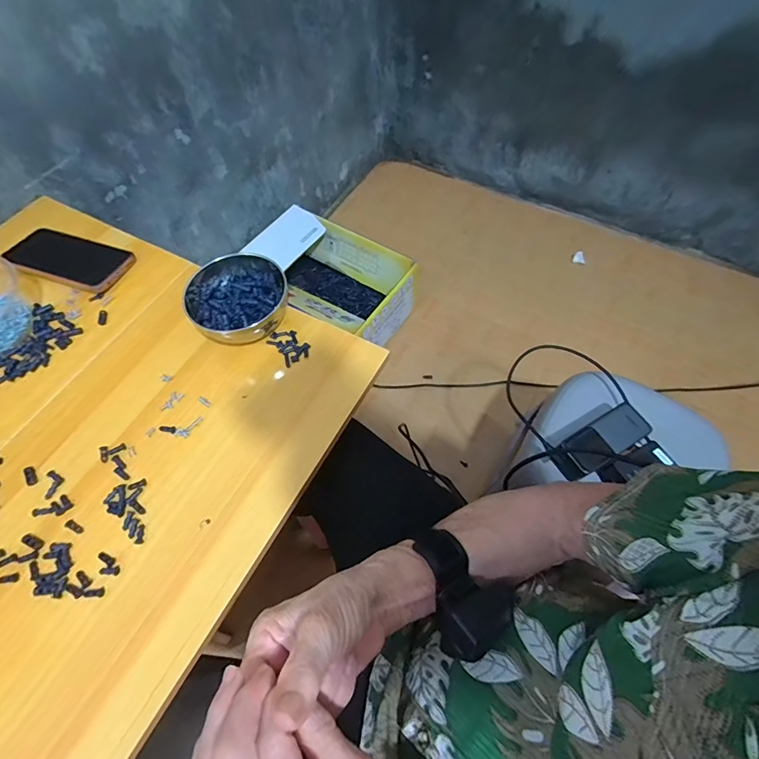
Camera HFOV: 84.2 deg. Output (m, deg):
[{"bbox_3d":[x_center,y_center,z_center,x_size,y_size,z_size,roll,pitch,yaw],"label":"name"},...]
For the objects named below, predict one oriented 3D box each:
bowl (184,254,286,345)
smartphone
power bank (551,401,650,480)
[{"bbox_3d":[-0.165,-0.092,0.484,0.114,0.047,0.122,-38,67,-17],"label":"bowl"},{"bbox_3d":[-0.398,-0.154,0.541,0.144,0.013,0.075,17,60,3],"label":"smartphone"},{"bbox_3d":[0.309,0.088,0.588,0.138,0.037,0.053,-28,64,-13],"label":"power bank"}]

